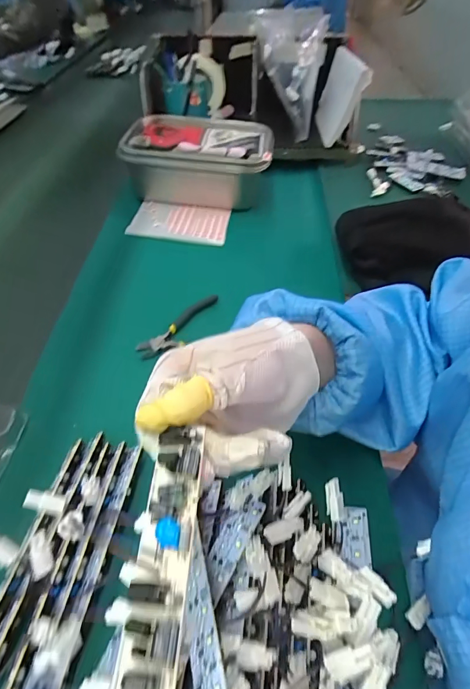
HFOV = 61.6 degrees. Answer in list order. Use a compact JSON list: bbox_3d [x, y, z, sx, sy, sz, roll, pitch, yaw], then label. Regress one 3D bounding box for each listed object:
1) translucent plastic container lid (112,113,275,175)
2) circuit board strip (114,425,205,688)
[{"bbox_3d":[-0.056,-0.331,0.644,0.234,0.030,0.160,5,47,3],"label":"translucent plastic container lid"},{"bbox_3d":[-0.030,0.112,0.132,0.021,0.011,0.182,3,51,2],"label":"circuit board strip"}]

